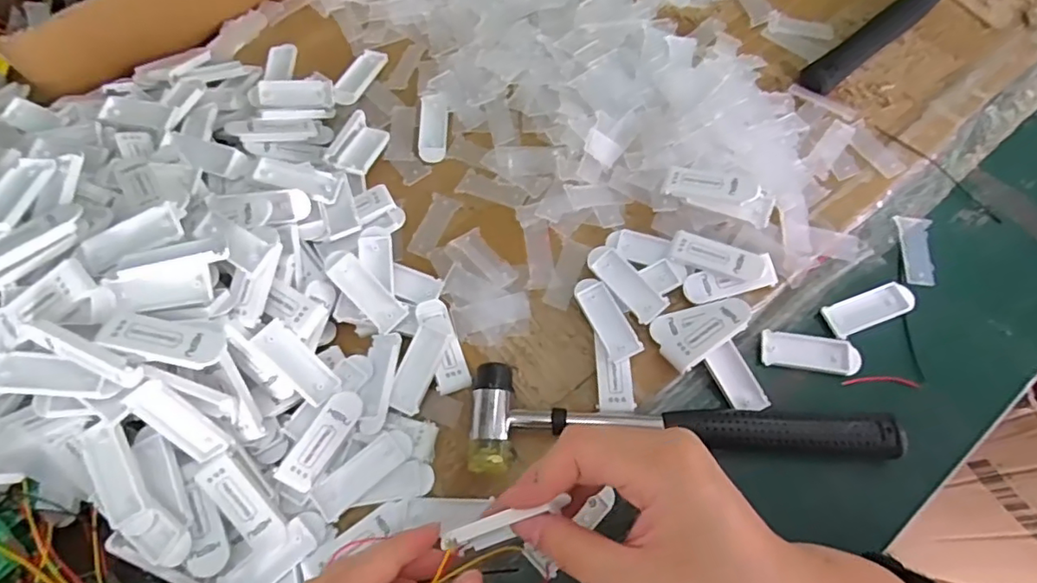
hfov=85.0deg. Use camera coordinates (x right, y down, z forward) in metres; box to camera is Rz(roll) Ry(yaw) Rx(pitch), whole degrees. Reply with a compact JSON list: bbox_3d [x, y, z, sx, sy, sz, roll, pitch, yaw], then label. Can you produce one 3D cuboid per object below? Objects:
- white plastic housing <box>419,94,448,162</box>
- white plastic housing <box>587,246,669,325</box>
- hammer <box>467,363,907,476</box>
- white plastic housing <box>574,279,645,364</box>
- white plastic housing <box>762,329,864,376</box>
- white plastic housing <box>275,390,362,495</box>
[{"bbox_3d":[-0.062,-0.119,0.409,0.020,0.007,0.053,0,69,0],"label":"white plastic housing"},{"bbox_3d":[0.067,-0.006,0.352,0.019,0.006,0.057,-36,73,-12],"label":"white plastic housing"},{"bbox_3d":[0.090,0.079,0.317,0.233,0.019,0.056,4,70,2],"label":"hammer"},{"bbox_3d":[0.054,0.016,0.345,0.020,0.008,0.056,-24,71,-8],"label":"white plastic housing"},{"bbox_3d":[0.177,0.037,0.342,0.055,0.004,0.022,8,70,3],"label":"white plastic housing"},{"bbox_3d":[-0.108,0.080,0.307,0.020,0.009,0.056,27,72,10],"label":"white plastic housing"}]

